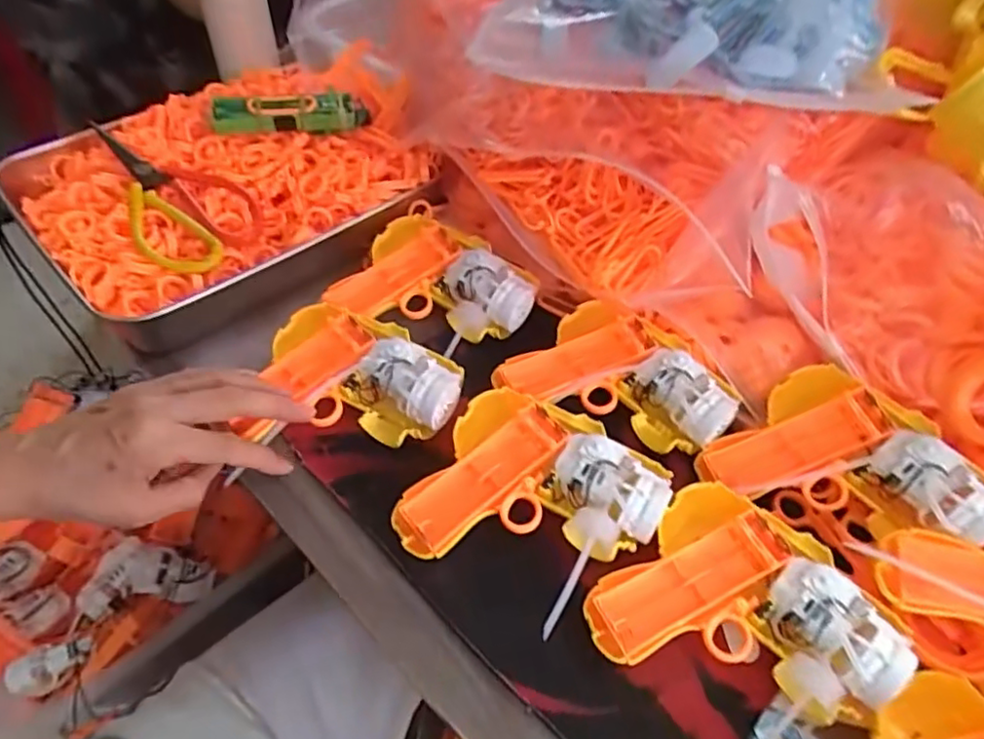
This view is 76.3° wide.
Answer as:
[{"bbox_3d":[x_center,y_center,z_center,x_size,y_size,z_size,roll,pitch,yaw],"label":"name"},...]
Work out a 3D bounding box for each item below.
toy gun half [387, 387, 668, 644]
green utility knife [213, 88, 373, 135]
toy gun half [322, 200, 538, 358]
[{"bbox_3d":[0.026,0.075,0.372,0.132,0.030,0.120,26,54,17],"label":"toy gun half"},{"bbox_3d":[-0.166,-0.210,0.514,0.125,0.030,0.023,-5,51,-7],"label":"green utility knife"},{"bbox_3d":[-0.039,-0.069,0.487,0.139,0.032,0.113,27,54,17],"label":"toy gun half"}]

